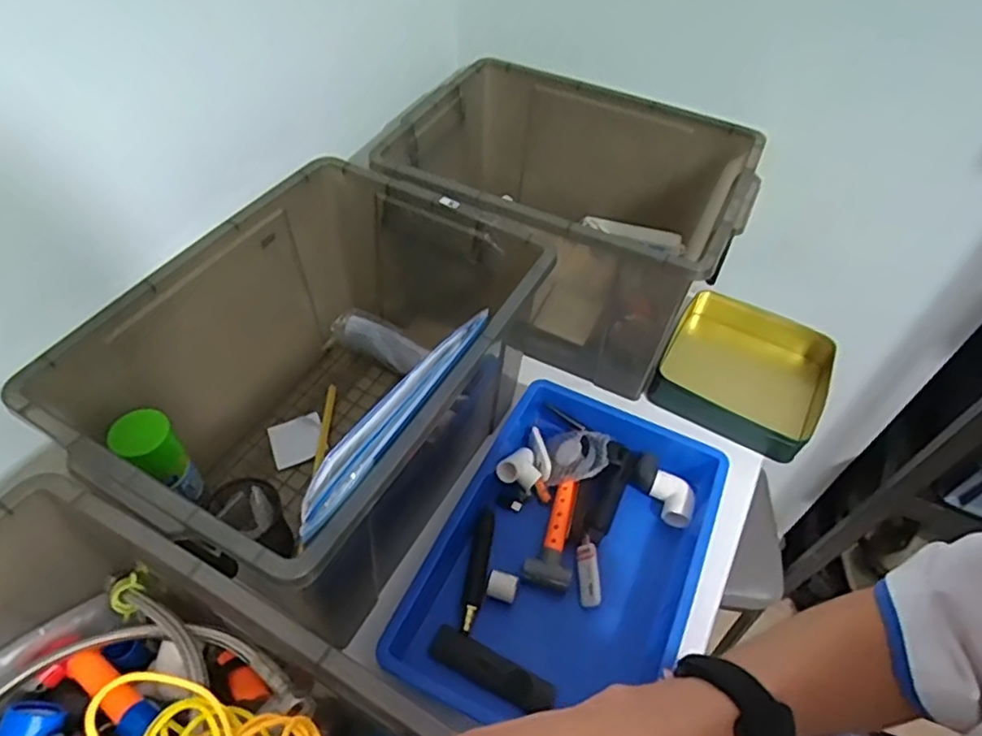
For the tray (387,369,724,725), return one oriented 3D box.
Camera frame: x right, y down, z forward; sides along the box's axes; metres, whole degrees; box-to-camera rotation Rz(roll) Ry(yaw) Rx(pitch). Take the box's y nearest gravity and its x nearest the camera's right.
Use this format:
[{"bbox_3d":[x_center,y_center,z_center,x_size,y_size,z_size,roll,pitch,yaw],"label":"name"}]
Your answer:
[{"bbox_3d":[0.093,0.239,0.785,0.320,0.083,0.430,23,52,14],"label":"tray"}]

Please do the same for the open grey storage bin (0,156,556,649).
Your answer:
[{"bbox_3d":[-0.194,0.035,0.792,0.356,0.337,0.508,24,53,16],"label":"open grey storage bin"}]

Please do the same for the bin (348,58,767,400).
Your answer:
[{"bbox_3d":[0.108,-0.241,1.018,0.507,0.304,0.413,19,52,12],"label":"bin"}]

